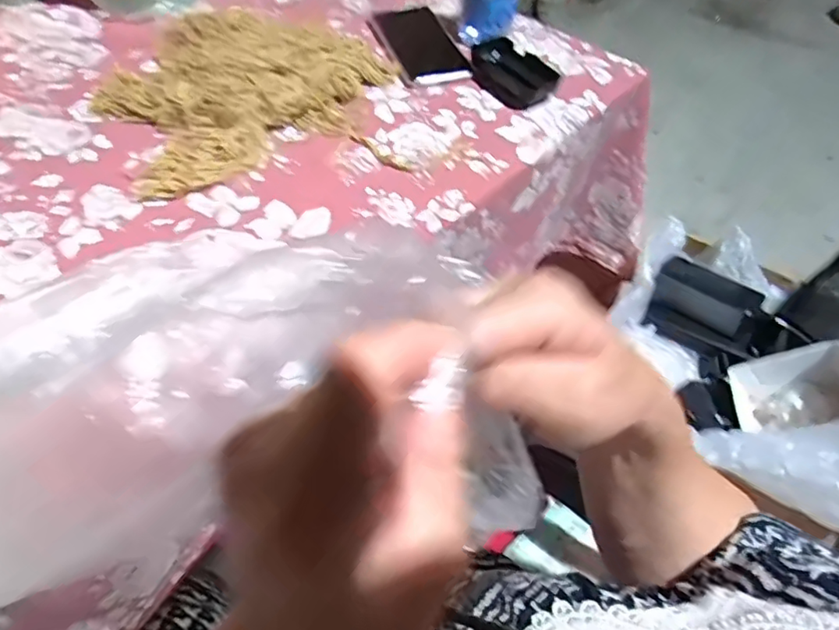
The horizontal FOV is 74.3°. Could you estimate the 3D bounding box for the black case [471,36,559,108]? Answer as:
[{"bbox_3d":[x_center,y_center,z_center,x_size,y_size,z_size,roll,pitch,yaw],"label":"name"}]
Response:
[{"bbox_3d":[0.101,-0.268,0.613,0.062,0.025,0.119,-23,56,-18],"label":"black case"}]

